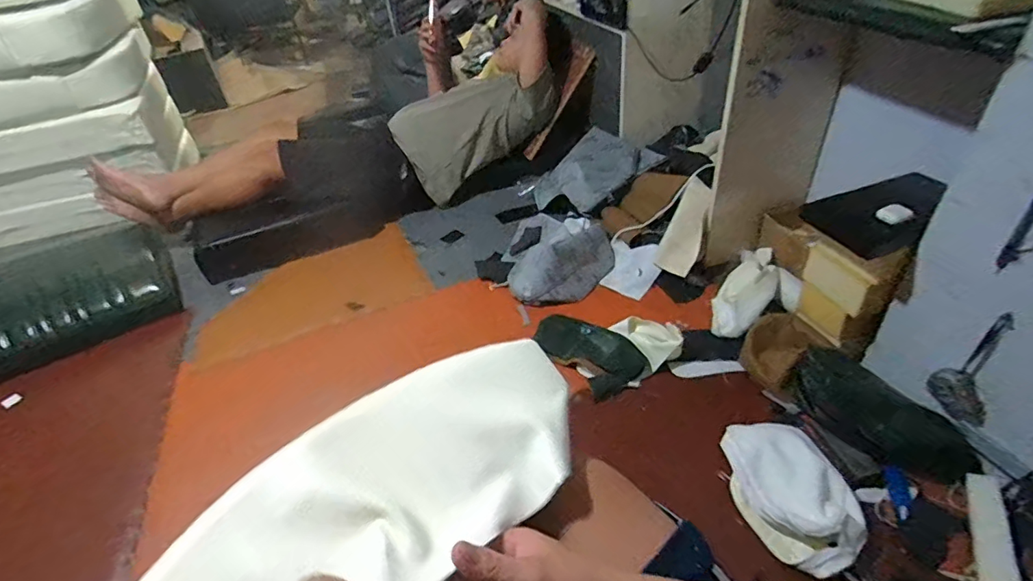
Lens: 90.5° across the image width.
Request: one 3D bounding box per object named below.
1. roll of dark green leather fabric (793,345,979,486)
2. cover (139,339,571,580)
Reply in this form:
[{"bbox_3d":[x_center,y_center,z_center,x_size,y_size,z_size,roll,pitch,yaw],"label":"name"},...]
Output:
[{"bbox_3d":[0.703,0.255,1.002,0.334,0.096,0.109,36,52,17],"label":"roll of dark green leather fabric"},{"bbox_3d":[-0.129,0.185,0.412,0.177,0.029,0.469,40,55,22],"label":"cover"}]

